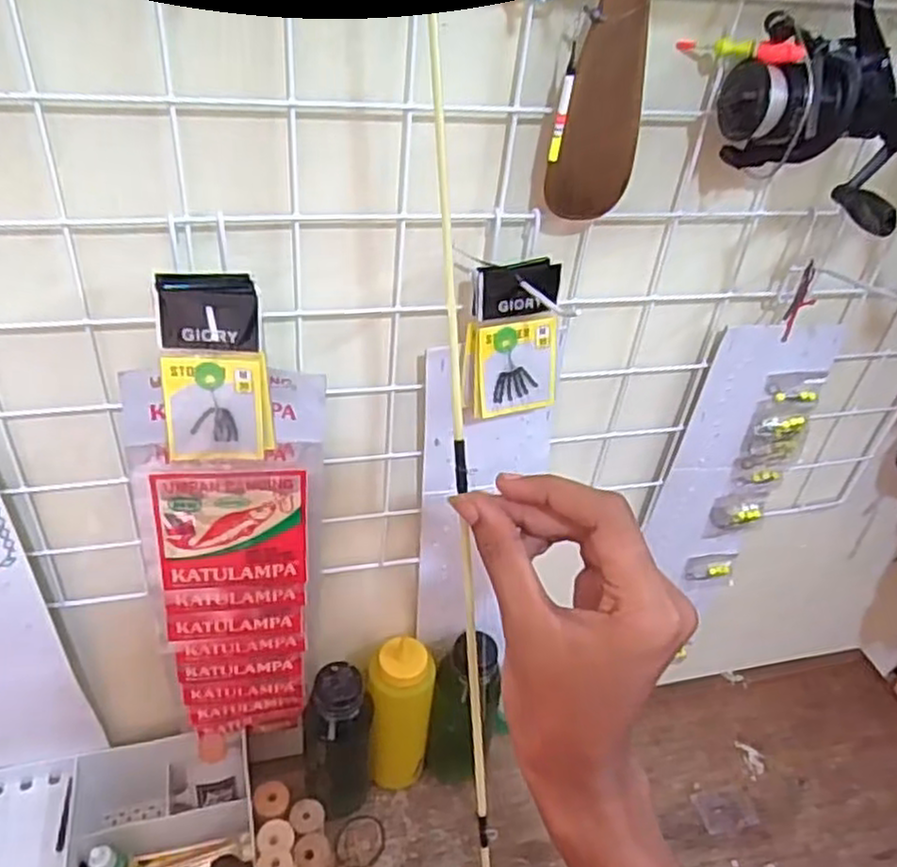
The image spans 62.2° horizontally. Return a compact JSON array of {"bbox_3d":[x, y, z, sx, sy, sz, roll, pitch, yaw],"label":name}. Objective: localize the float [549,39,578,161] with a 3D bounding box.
[{"bbox_3d":[0.061,-0.173,0.392,0.007,0.056,0.007,10,38,3],"label":"float"}]

